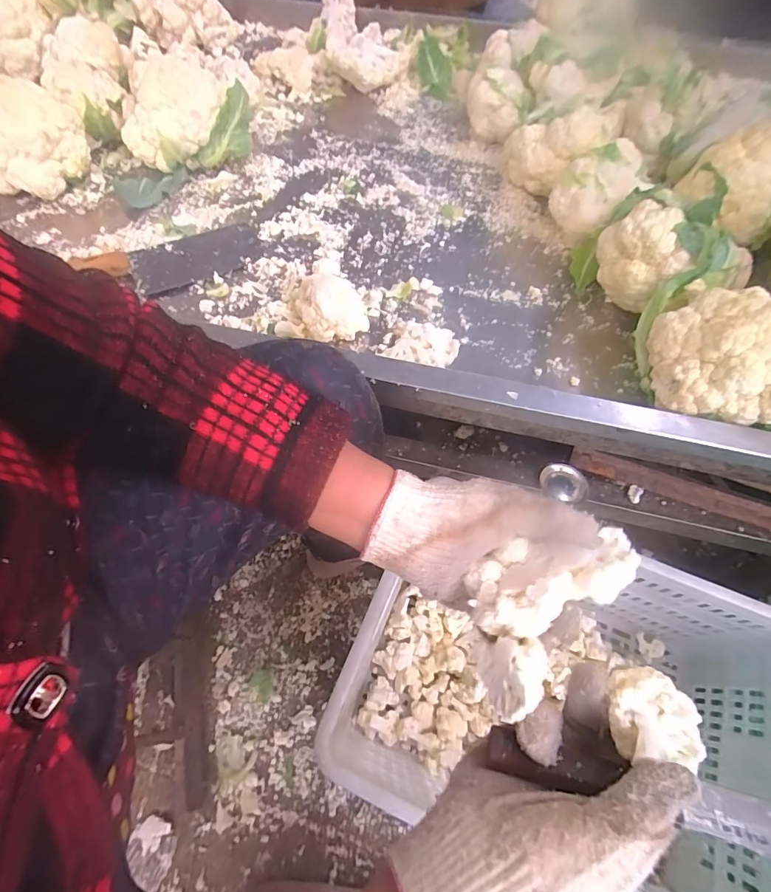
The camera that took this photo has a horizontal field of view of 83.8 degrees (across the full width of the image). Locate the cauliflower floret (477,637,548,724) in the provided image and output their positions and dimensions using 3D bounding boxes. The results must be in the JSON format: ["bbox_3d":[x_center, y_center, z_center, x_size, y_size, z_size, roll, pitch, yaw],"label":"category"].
[{"bbox_3d":[0.076,0.139,0.257,0.030,0.040,0.043,-3,61,-2],"label":"cauliflower floret"}]

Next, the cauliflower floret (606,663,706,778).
[{"bbox_3d":[0.151,0.150,0.240,0.044,0.023,0.045,2,61,0],"label":"cauliflower floret"}]

